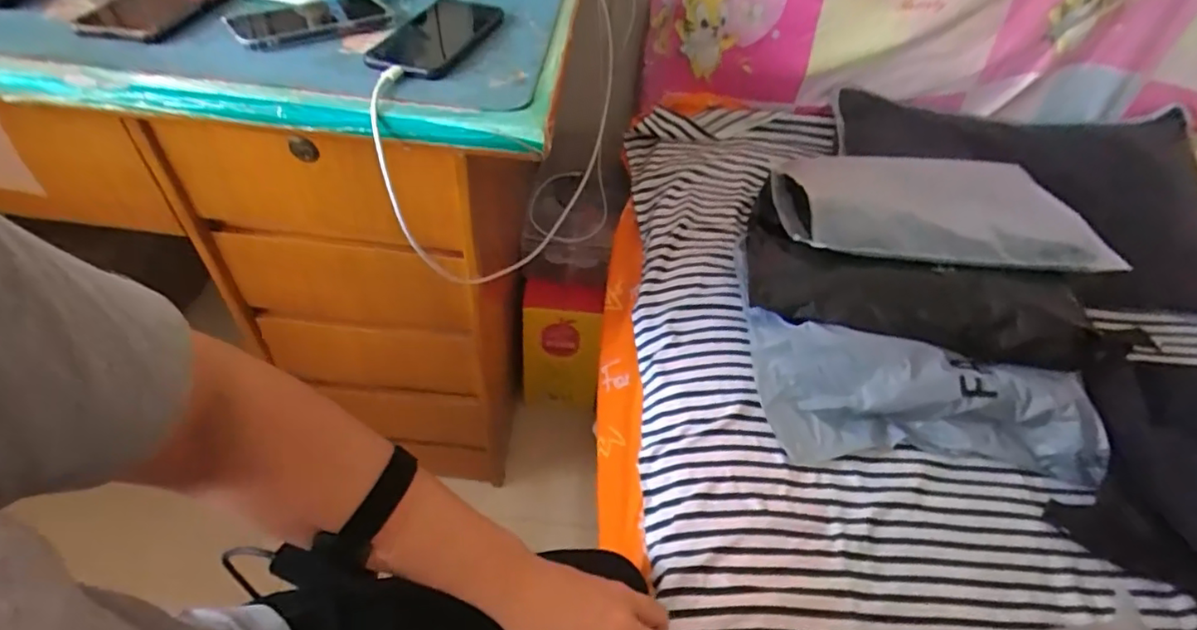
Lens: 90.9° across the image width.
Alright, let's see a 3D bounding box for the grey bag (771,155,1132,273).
[{"bbox_3d":[0.464,-0.158,0.809,0.391,0.092,0.243,5,48,-2],"label":"grey bag"}]

